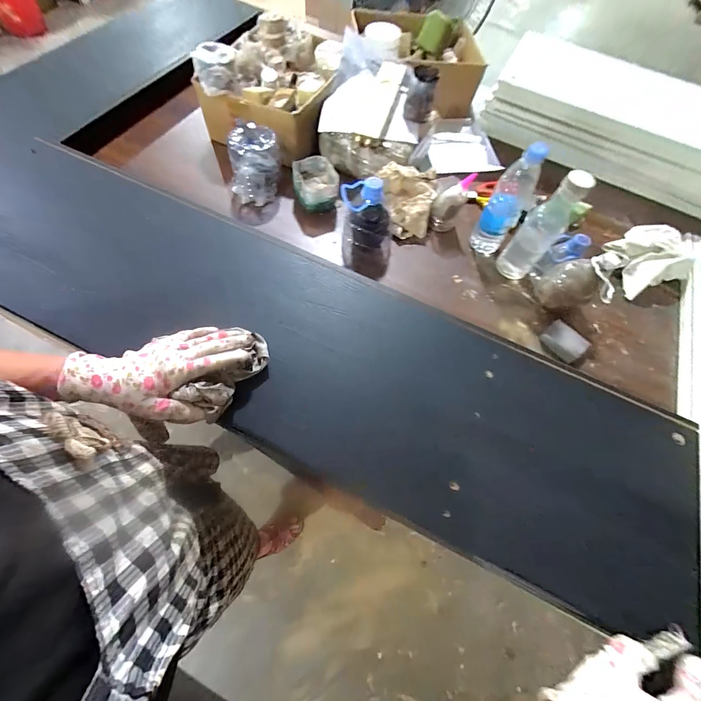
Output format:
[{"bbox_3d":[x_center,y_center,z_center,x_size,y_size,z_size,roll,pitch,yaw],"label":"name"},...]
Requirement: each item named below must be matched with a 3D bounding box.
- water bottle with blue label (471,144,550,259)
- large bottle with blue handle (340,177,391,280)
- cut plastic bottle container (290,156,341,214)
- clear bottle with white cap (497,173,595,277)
[{"bbox_3d":[0.293,-0.274,0.599,0.062,0.212,0.057,28,72,10],"label":"water bottle with blue label"},{"bbox_3d":[0.032,-0.234,0.624,0.099,0.168,0.096,4,69,2],"label":"large bottle with blue handle"},{"bbox_3d":[-0.074,-0.360,0.689,0.094,0.065,0.105,-1,69,0],"label":"cut plastic bottle container"},{"bbox_3d":[0.339,-0.214,0.569,0.065,0.205,0.061,38,74,13],"label":"clear bottle with white cap"}]

